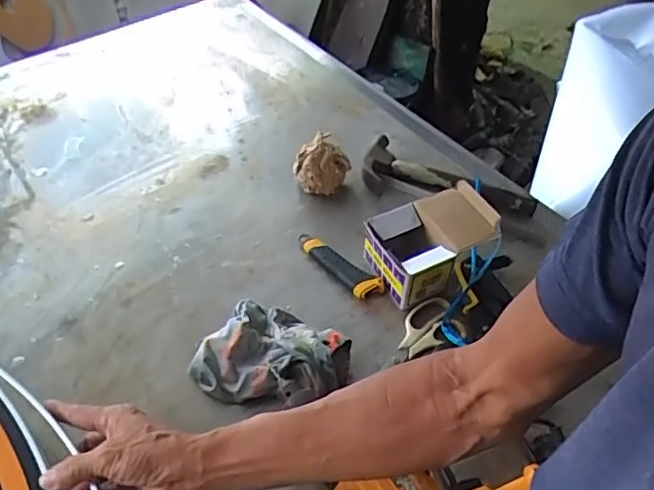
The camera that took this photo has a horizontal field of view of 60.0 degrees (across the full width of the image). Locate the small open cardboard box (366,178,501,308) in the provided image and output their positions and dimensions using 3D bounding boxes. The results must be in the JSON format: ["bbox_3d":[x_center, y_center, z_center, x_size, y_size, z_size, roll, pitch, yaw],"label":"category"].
[{"bbox_3d":[0.152,-0.002,0.811,0.170,0.085,0.118,-21,54,-19],"label":"small open cardboard box"}]

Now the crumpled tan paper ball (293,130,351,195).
[{"bbox_3d":[-0.007,-0.130,0.917,0.073,0.081,0.072,2,50,-2],"label":"crumpled tan paper ball"}]

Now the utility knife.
[{"bbox_3d":[0.016,0.030,0.825,0.147,0.022,0.037,34,56,23],"label":"utility knife"}]

